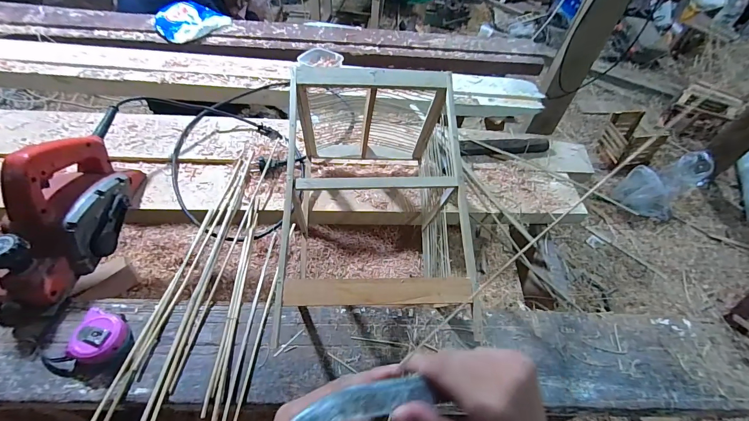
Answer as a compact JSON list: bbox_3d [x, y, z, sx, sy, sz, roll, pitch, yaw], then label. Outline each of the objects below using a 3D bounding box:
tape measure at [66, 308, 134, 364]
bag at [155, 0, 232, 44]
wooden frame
[{"bbox_3d":[-0.337,0.158,0.426,0.053,0.038,0.058,2,52,-4],"label":"tape measure"},{"bbox_3d":[-0.507,-0.526,0.940,0.147,0.042,0.178,37,58,22],"label":"bag"},{"bbox_3d":[-0.025,-0.010,0.521,0.256,0.245,0.366,1,71,-4],"label":"wooden frame"}]

